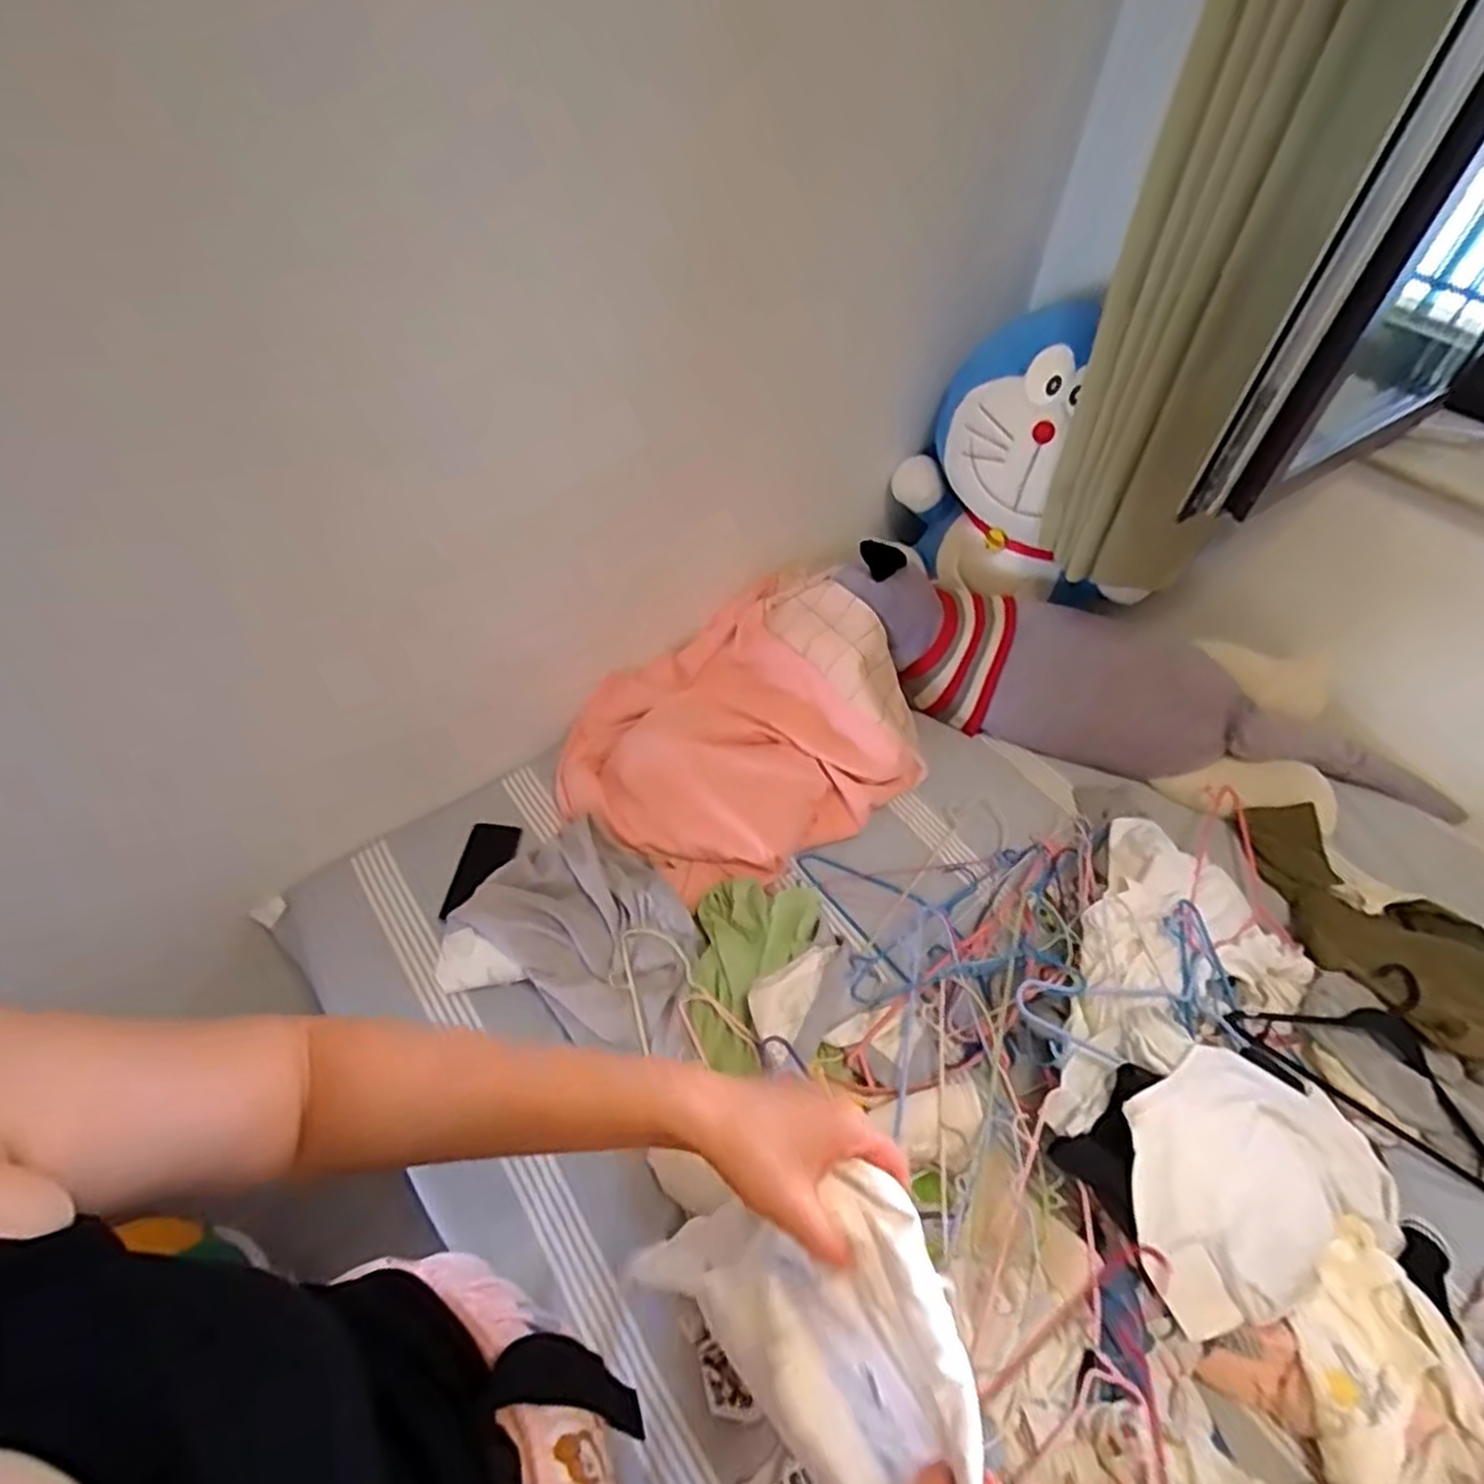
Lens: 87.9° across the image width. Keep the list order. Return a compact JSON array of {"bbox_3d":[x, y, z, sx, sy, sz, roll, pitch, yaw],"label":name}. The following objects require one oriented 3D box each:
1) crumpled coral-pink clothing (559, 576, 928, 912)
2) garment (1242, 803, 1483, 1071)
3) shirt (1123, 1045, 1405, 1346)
[{"bbox_3d":[0.001,-0.028,1.214,0.564,0.177,0.441,-19,53,-19],"label":"crumpled coral-pink clothing"},{"bbox_3d":[0.877,0.254,1.074,0.187,0.097,0.394,-8,35,-11],"label":"garment"},{"bbox_3d":[0.552,0.454,0.827,0.339,0.109,0.223,-12,52,-15],"label":"shirt"}]

